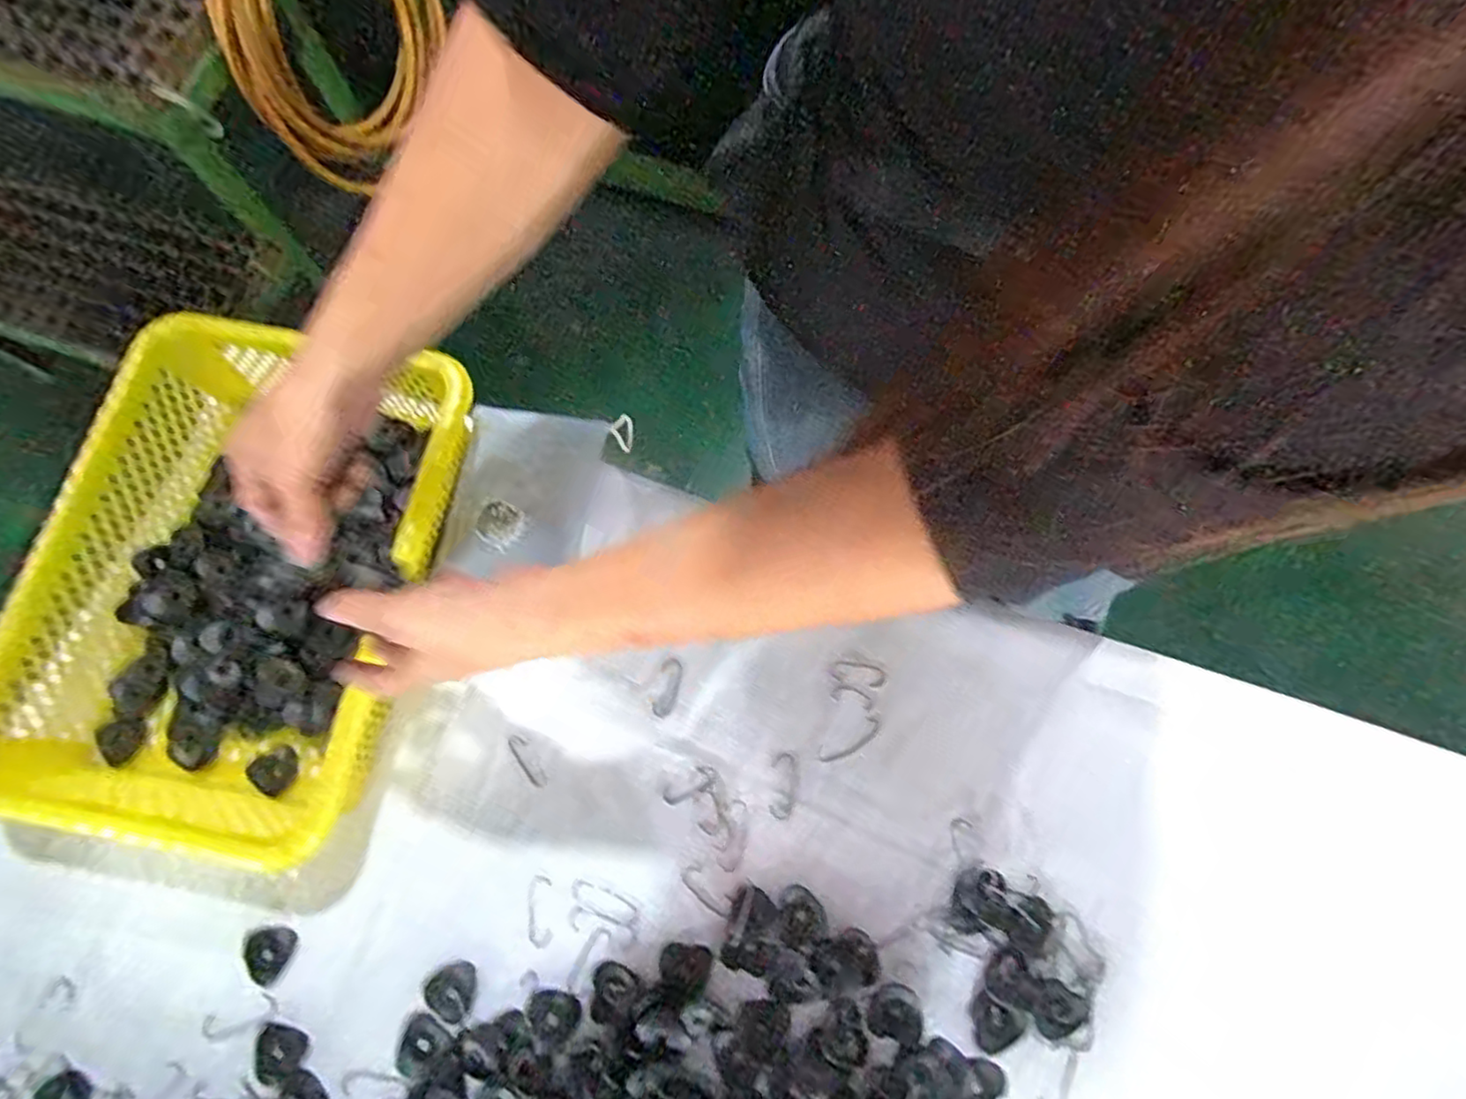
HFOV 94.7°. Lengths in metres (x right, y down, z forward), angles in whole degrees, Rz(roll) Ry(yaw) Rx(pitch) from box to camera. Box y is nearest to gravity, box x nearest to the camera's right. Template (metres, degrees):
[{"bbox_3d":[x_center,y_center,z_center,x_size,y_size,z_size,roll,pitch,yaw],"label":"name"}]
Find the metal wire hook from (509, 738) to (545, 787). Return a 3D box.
[{"bbox_3d":[-0.151,0.156,0.496,0.012,0.004,0.044,-32,76,-9],"label":"metal wire hook"}]

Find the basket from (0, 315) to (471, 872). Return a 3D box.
[{"bbox_3d":[-0.342,0.020,0.493,0.249,0.093,0.345,9,74,3],"label":"basket"}]

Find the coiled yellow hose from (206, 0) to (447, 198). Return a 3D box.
[{"bbox_3d":[-0.561,-0.738,0.976,0.066,0.376,0.343,25,76,8],"label":"coiled yellow hose"}]

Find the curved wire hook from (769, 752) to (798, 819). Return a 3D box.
[{"bbox_3d":[0.037,0.172,0.492,0.019,0.004,0.046,4,73,1],"label":"curved wire hook"}]

